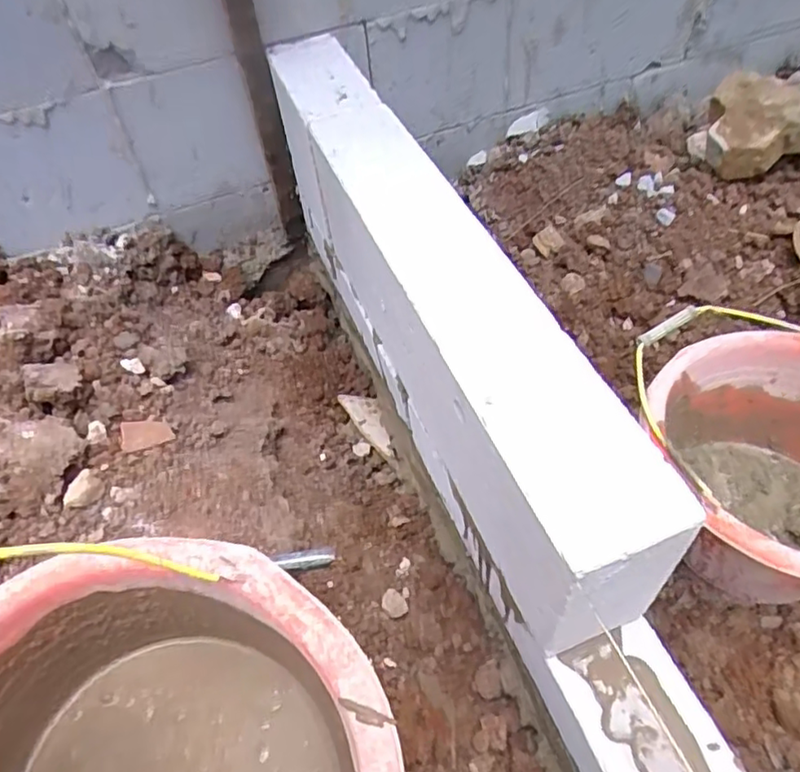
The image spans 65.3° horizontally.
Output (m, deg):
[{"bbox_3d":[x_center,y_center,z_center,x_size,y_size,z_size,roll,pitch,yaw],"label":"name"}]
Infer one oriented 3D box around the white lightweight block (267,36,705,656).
[{"bbox_3d":[0.021,-0.114,0.710,0.101,0.222,0.831,-20,54,-10],"label":"white lightweight block"}]

